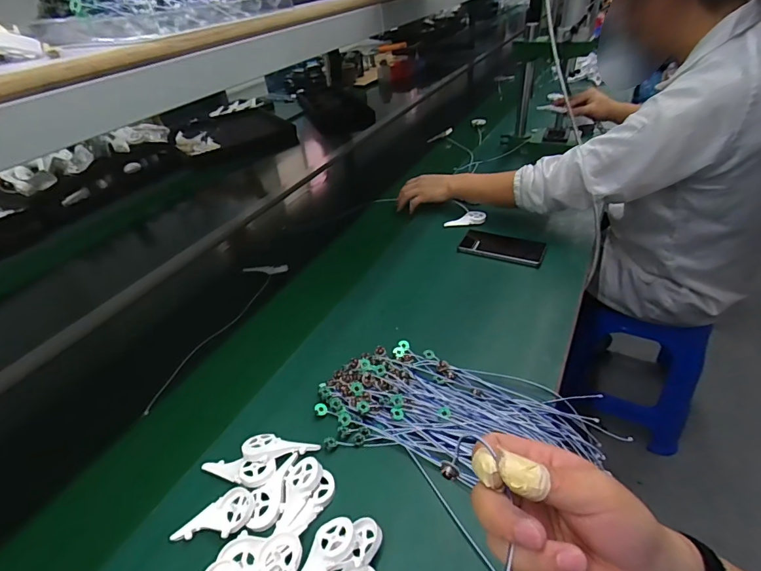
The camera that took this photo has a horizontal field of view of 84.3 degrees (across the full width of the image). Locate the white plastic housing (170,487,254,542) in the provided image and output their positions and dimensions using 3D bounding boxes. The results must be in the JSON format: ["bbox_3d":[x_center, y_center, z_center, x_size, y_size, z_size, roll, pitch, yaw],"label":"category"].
[{"bbox_3d":[-0.185,0.266,0.470,0.088,0.011,0.047,-25,43,-23],"label":"white plastic housing"}]

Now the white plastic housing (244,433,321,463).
[{"bbox_3d":[-0.128,0.210,0.529,0.090,0.017,0.040,6,40,14],"label":"white plastic housing"}]

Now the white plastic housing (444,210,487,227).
[{"bbox_3d":[0.190,-0.150,0.947,0.094,0.019,0.034,-8,38,-1],"label":"white plastic housing"}]

